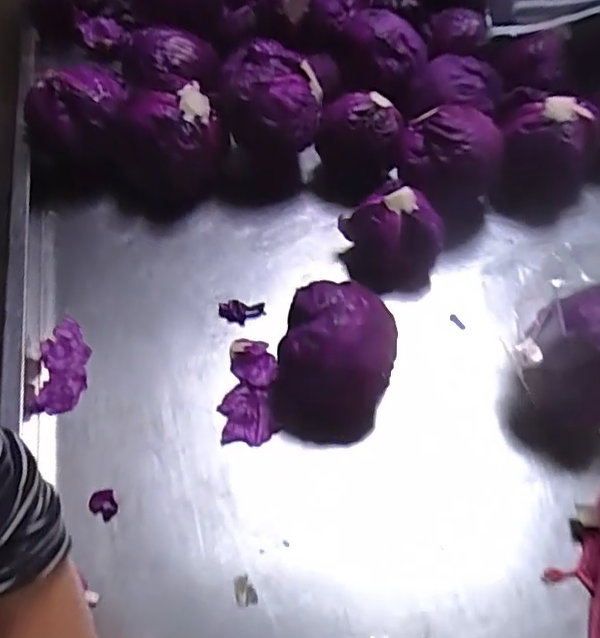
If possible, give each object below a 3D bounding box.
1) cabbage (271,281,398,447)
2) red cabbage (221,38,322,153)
[{"bbox_3d":[0.032,0.041,0.562,0.098,0.109,0.114,13,55,10],"label":"cabbage"},{"bbox_3d":[-0.038,-0.286,0.767,0.127,0.109,0.146,-1,55,-1],"label":"red cabbage"}]

